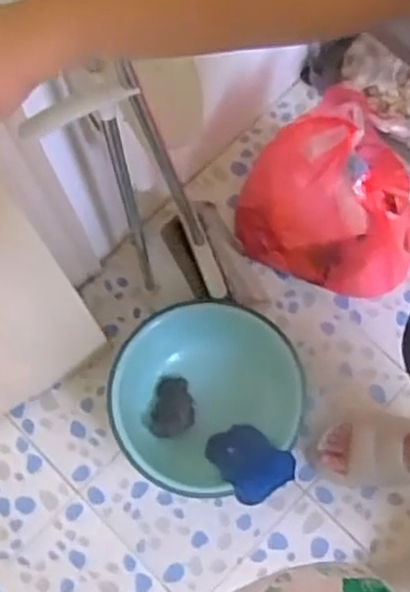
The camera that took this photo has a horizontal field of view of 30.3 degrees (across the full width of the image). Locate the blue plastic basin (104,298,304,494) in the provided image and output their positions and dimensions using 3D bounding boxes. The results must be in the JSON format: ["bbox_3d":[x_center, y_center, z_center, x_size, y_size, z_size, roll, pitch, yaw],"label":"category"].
[{"bbox_3d":[-0.003,0.179,1.407,0.353,0.112,0.321,0,74,2],"label":"blue plastic basin"}]

